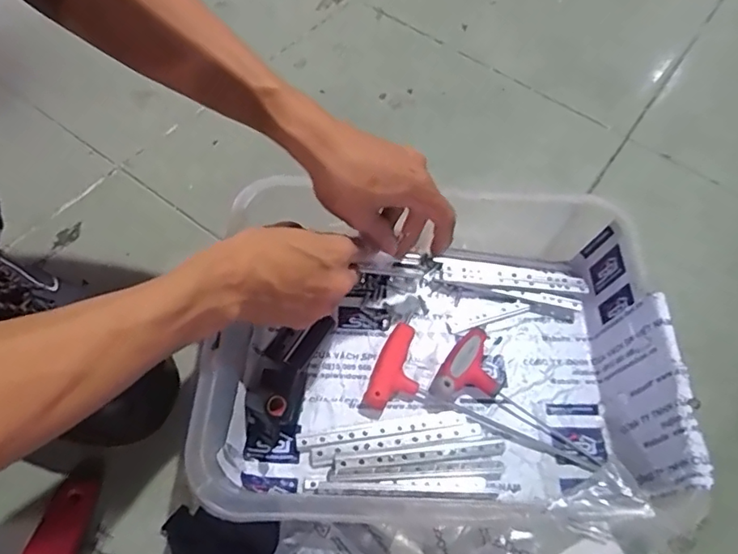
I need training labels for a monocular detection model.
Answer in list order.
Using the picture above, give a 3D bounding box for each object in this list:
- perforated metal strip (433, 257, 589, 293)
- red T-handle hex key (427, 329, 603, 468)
[{"bbox_3d":[0.134,-0.002,0.513,0.134,0.006,0.028,5,66,1],"label":"perforated metal strip"},{"bbox_3d":[0.126,0.103,0.454,0.141,0.023,0.073,33,67,3],"label":"red T-handle hex key"}]

